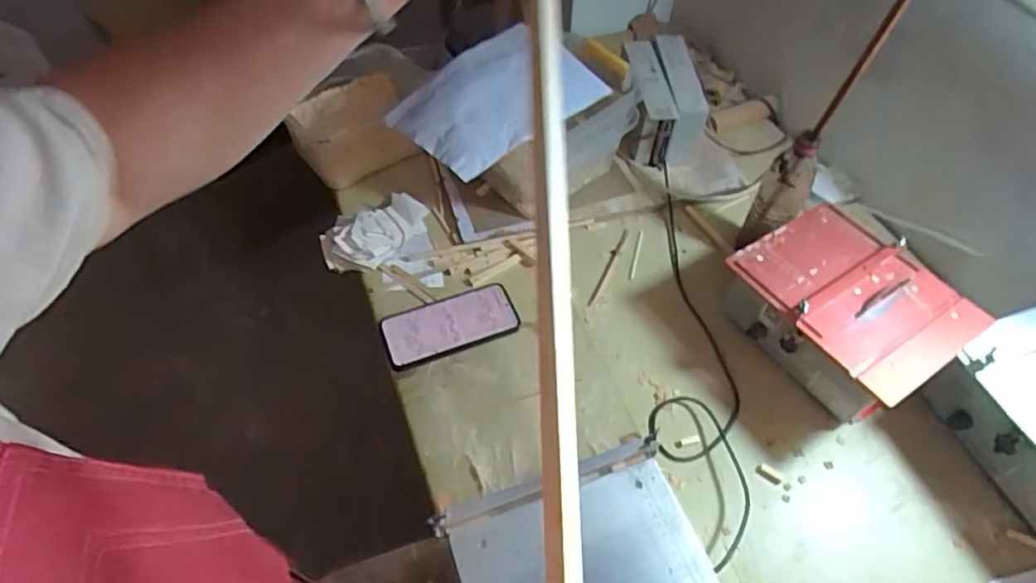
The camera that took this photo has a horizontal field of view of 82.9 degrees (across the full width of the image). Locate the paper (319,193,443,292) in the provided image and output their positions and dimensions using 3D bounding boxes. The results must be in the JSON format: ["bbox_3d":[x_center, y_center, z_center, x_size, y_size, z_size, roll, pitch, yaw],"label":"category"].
[{"bbox_3d":[-0.216,-0.081,0.928,0.174,0.069,0.166,-13,54,-9],"label":"paper"}]

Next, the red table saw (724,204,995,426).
[{"bbox_3d":[0.420,0.037,0.788,0.185,0.162,0.252,-29,59,-20],"label":"red table saw"}]

